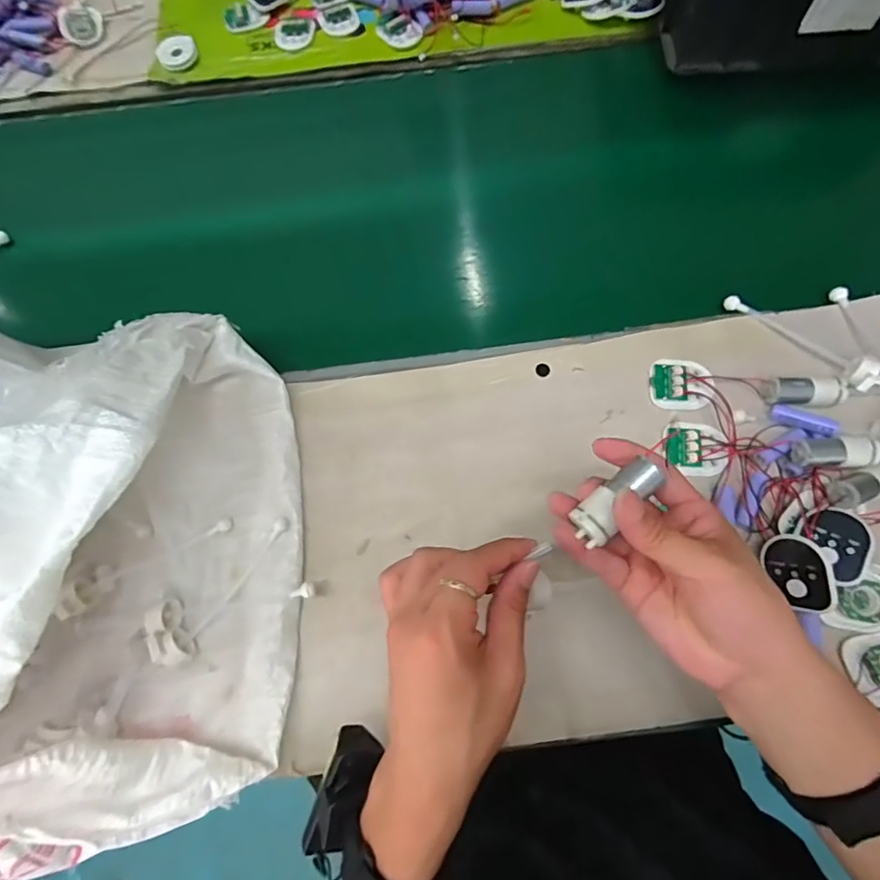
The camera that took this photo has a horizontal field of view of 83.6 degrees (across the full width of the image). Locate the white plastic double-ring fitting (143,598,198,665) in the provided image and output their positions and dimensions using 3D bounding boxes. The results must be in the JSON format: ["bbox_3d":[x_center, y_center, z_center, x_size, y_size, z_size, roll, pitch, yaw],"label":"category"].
[{"bbox_3d":[-0.221,0.157,0.397,0.026,0.029,0.048,-30,74,-7],"label":"white plastic double-ring fitting"}]

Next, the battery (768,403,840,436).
[{"bbox_3d":[0.317,-0.018,0.427,0.050,0.011,0.014,29,72,35],"label":"battery"}]

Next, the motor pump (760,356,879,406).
[{"bbox_3d":[0.343,-0.048,0.439,0.090,0.029,0.034,-13,73,-2],"label":"motor pump"}]

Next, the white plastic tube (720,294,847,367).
[{"bbox_3d":[0.323,-0.103,0.461,0.117,0.012,0.012,35,77,12],"label":"white plastic tube"}]

